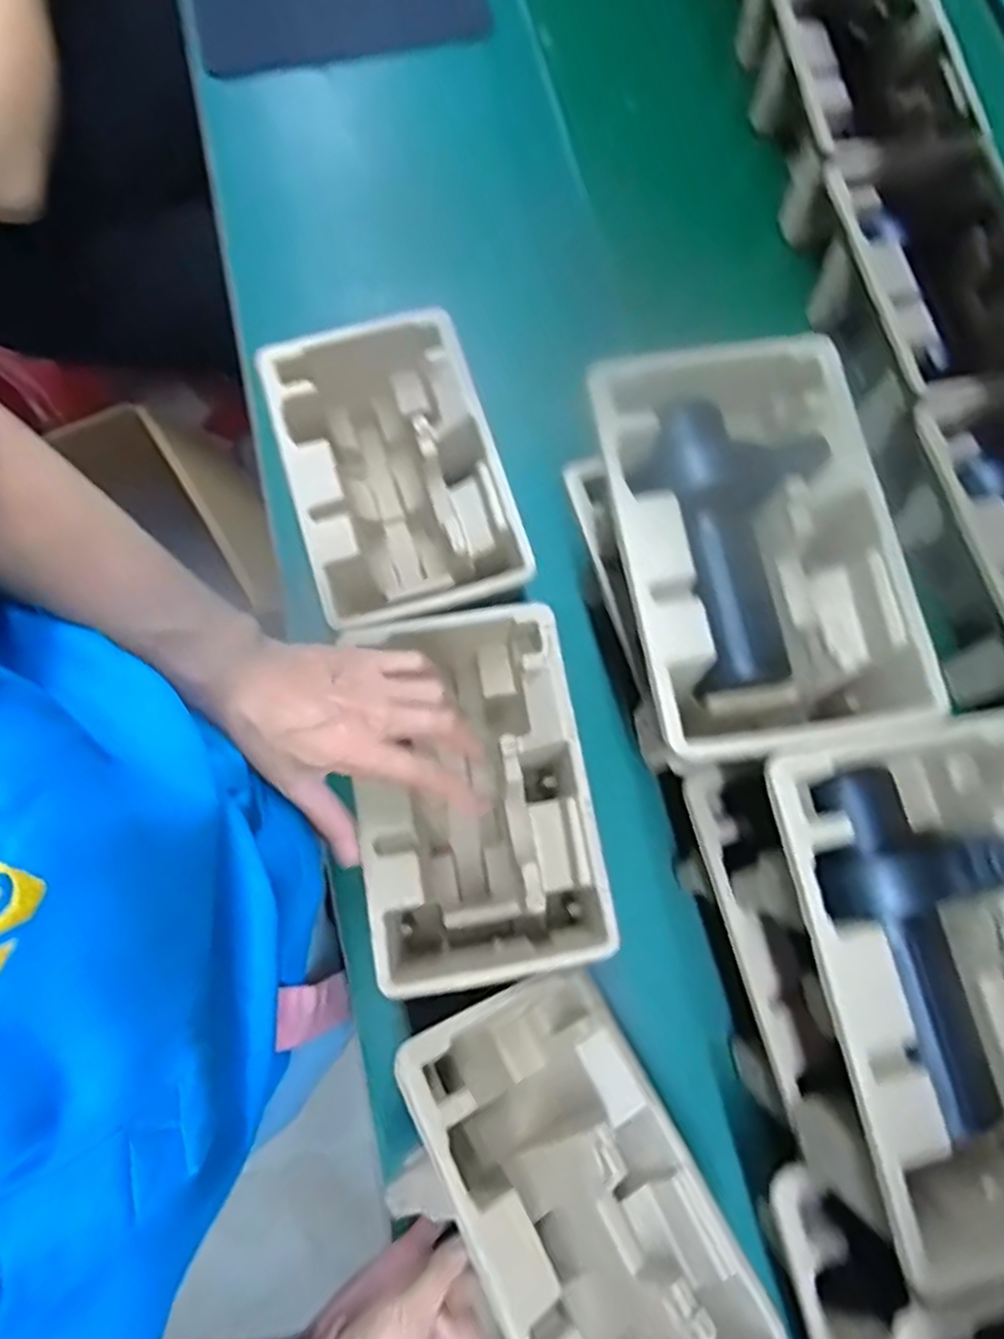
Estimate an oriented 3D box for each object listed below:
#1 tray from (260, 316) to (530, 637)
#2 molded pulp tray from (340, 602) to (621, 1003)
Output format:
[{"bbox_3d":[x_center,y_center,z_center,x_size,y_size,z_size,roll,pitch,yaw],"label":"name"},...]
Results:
[{"bbox_3d":[-0.078,-0.131,0.579,0.145,0.131,0.227,-16,76,-6],"label":"tray"},{"bbox_3d":[-0.020,0.085,0.511,0.142,0.116,0.231,-10,76,-4],"label":"molded pulp tray"}]

